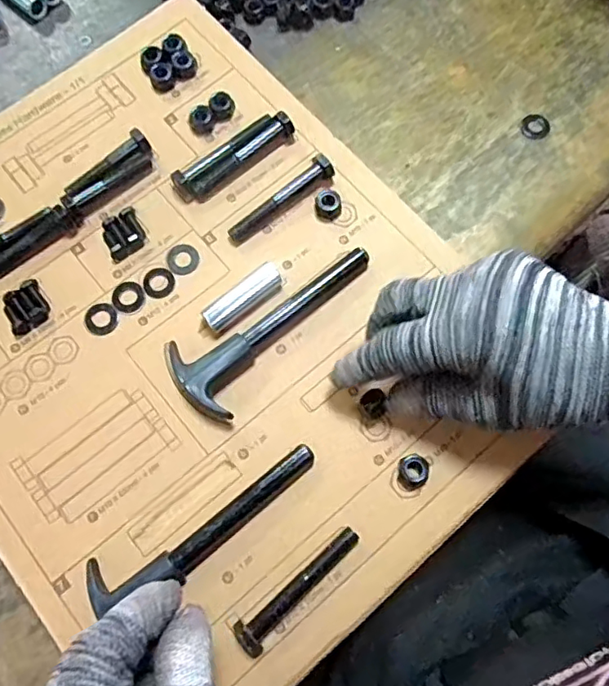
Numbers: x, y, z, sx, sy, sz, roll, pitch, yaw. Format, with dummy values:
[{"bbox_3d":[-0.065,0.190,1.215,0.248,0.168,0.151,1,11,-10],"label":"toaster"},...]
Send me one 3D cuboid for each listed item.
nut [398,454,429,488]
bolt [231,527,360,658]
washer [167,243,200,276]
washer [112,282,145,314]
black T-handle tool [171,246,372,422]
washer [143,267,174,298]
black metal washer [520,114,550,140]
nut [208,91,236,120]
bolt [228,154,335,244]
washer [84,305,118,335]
[{"bbox_3d":[0.058,0.068,0.308,0.016,0.008,0.017,0,73,1],"label":"nut"},{"bbox_3d":[-0.003,0.122,0.289,0.077,0.017,0.016,-42,77,-10],"label":"bolt"},{"bbox_3d":[-0.074,-0.051,0.352,0.019,0.004,0.020,0,73,1],"label":"washer"},{"bbox_3d":[-0.105,-0.028,0.344,0.019,0.004,0.020,0,73,1],"label":"washer"},{"bbox_3d":[-0.017,-0.015,0.332,0.131,0.016,0.051,-42,77,-10],"label":"black T-handle tool"},{"bbox_3d":[-0.088,-0.037,0.348,0.019,0.004,0.019,0,73,1],"label":"washer"},{"bbox_3d":[0.160,-0.150,0.401,0.019,0.004,0.021,31,76,10],"label":"black metal washer"},{"bbox_3d":[-0.053,-0.153,0.374,0.015,0.010,0.014,0,73,1],"label":"nut"},{"bbox_3d":[-0.015,-0.088,0.355,0.074,0.017,0.017,-37,76,-9],"label":"bolt"},{"bbox_3d":[-0.120,-0.014,0.340,0.019,0.004,0.019,0,73,1],"label":"washer"}]

